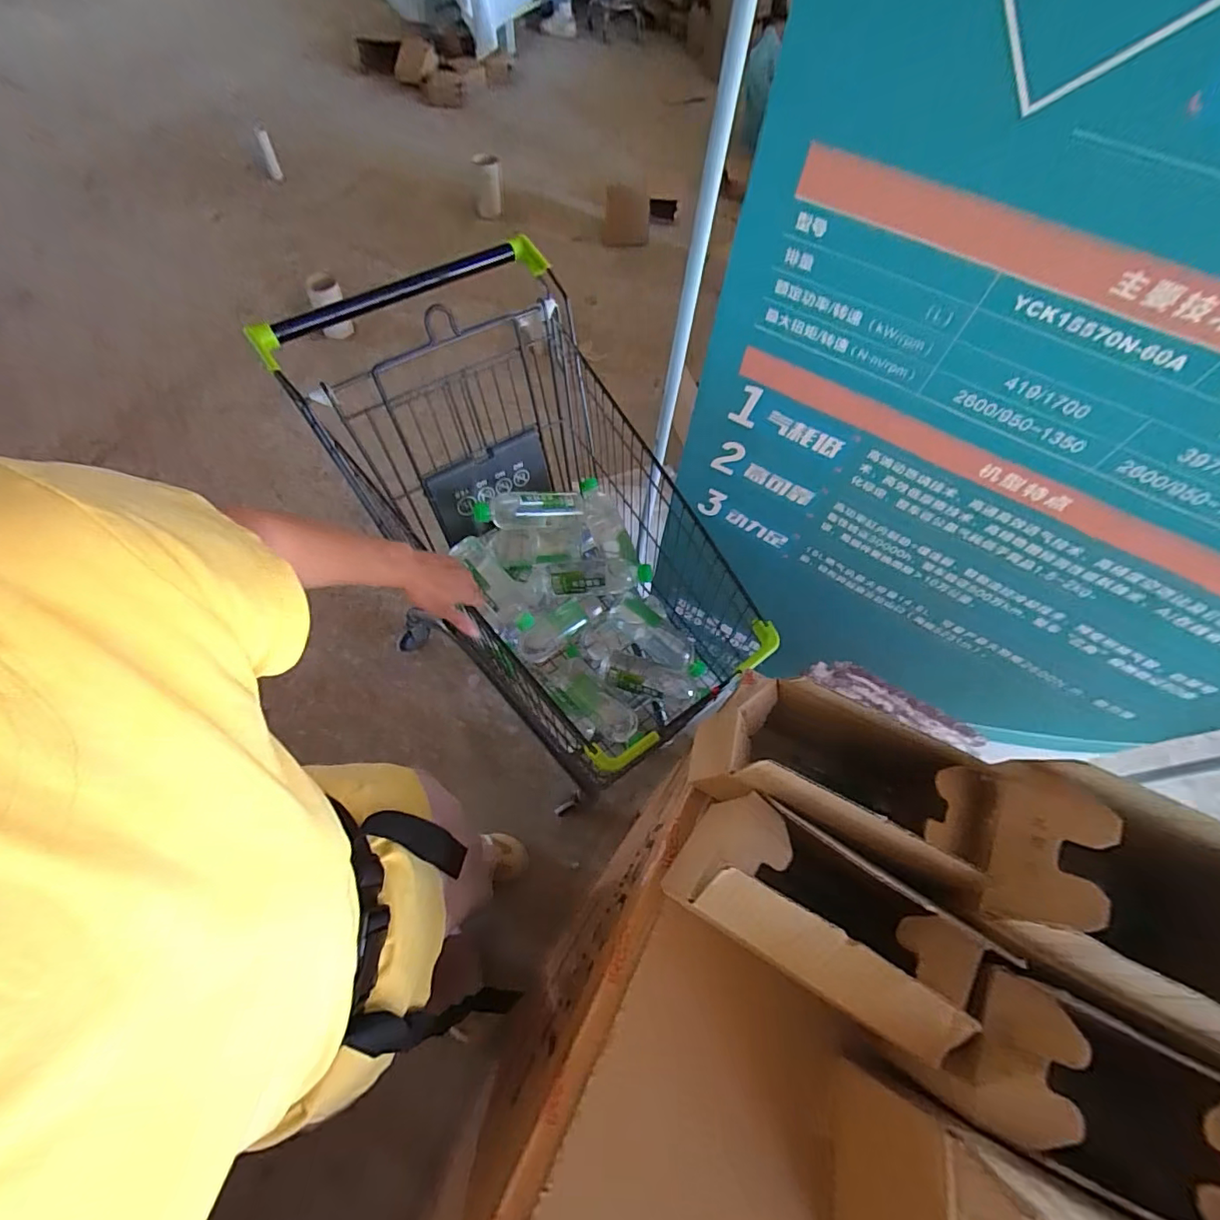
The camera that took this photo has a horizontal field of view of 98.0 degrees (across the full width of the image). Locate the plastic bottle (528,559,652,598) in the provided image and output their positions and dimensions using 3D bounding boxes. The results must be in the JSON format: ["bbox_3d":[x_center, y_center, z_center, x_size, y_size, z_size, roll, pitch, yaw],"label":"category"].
[{"bbox_3d":[-0.033,-0.053,0.910,0.215,0.052,0.054,-3,61,19],"label":"plastic bottle"}]

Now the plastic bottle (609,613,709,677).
[{"bbox_3d":[0.080,0.060,0.907,0.180,0.061,0.059,26,64,10],"label":"plastic bottle"}]

